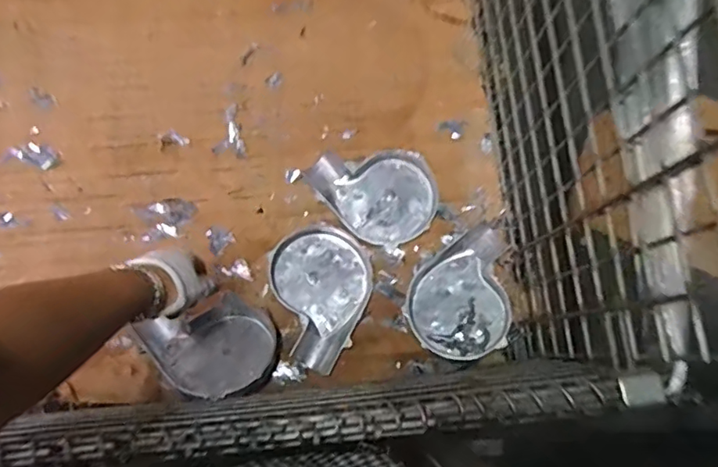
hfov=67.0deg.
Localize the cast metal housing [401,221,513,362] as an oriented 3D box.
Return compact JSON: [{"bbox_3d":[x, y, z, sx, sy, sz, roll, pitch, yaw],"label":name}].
[{"bbox_3d":[0.161,0.094,0.802,0.187,0.040,0.147,-41,81,-10],"label":"cast metal housing"}]

